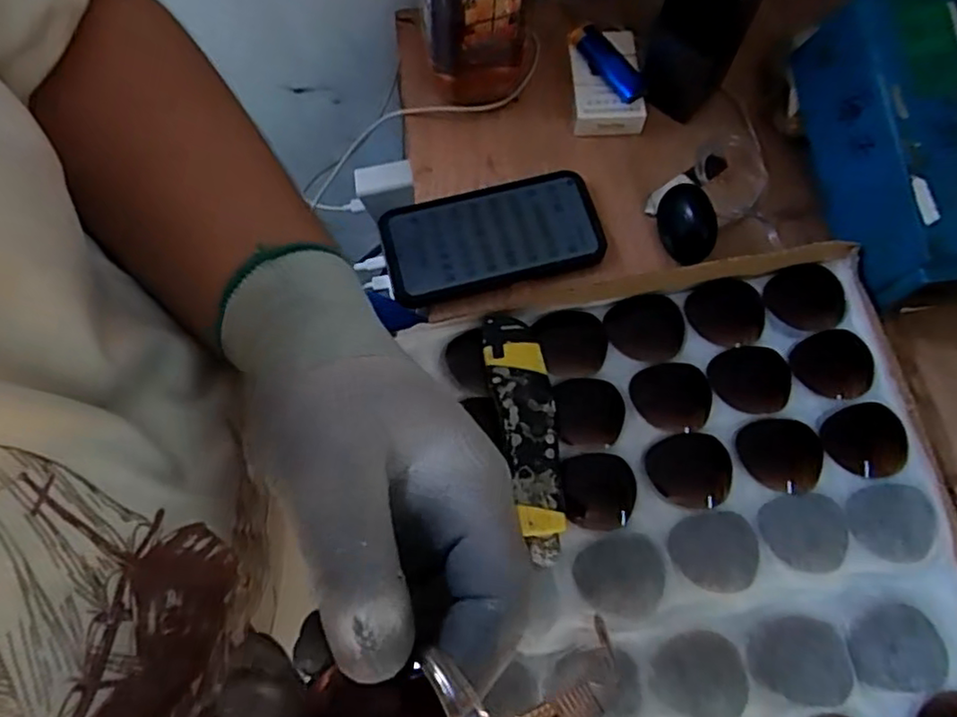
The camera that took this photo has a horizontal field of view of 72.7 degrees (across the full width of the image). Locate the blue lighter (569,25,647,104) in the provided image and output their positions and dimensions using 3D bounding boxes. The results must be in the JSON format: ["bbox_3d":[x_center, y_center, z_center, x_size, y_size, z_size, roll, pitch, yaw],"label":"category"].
[{"bbox_3d":[0.108,-0.246,0.544,0.022,0.017,0.083,-35,74,-12],"label":"blue lighter"}]

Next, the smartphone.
[{"bbox_3d":[0.011,-0.094,0.506,0.165,0.015,0.084,-14,71,-5],"label":"smartphone"}]

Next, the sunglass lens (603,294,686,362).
[{"bbox_3d":[0.119,-0.022,0.469,0.054,0.012,0.053,0,70,0],"label":"sunglass lens"}]

